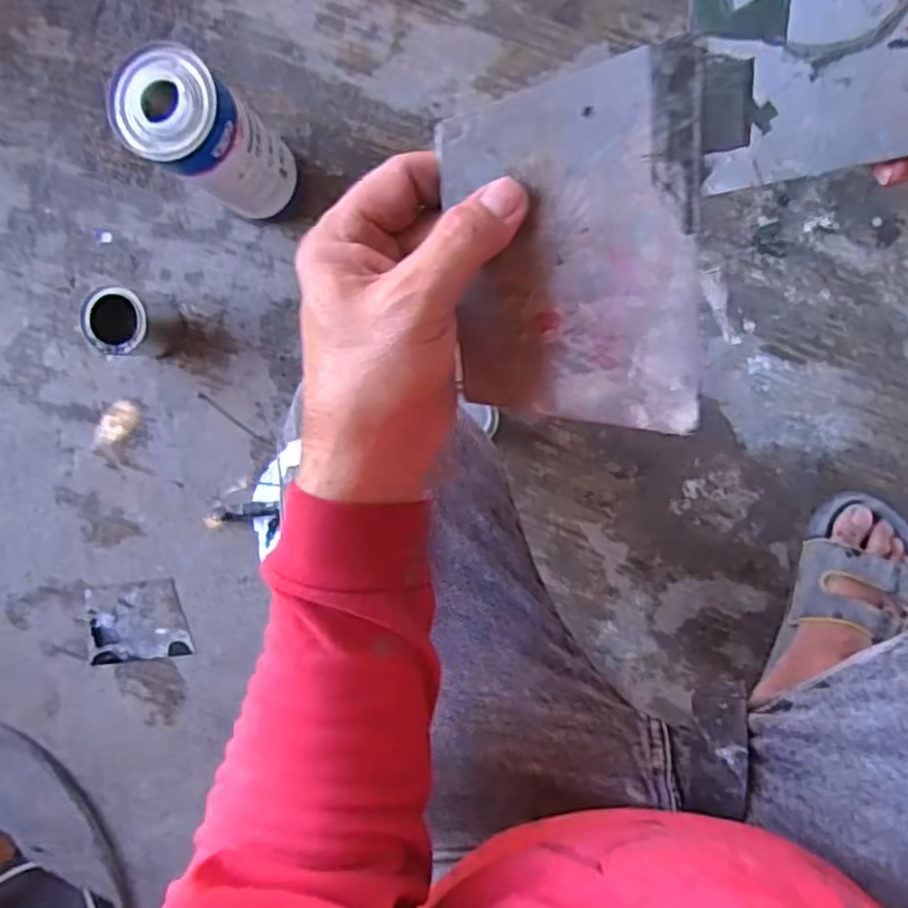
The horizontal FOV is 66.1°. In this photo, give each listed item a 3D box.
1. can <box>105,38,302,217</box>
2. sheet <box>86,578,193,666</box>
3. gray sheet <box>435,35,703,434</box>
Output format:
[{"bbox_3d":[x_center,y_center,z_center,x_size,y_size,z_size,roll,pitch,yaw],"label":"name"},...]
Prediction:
[{"bbox_3d":[-0.205,-0.269,0.616,0.083,0.199,0.091,0,96,5],"label":"can"},{"bbox_3d":[-0.354,0.188,0.779,0.115,0.008,0.089,-7,94,4],"label":"sheet"},{"bbox_3d":[0.047,-0.078,0.280,0.096,0.004,0.135,-2,107,17],"label":"gray sheet"}]

